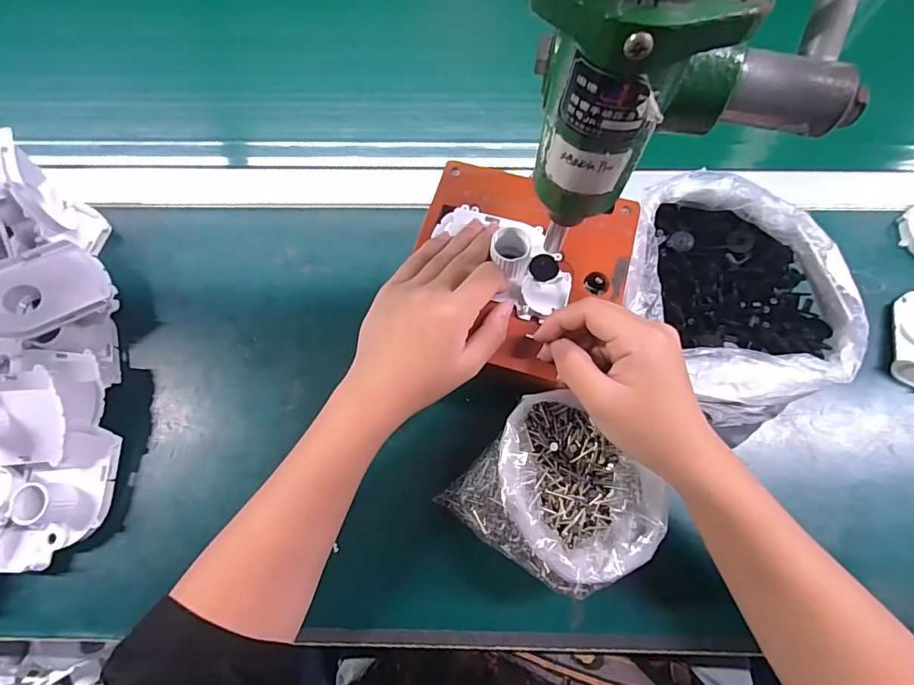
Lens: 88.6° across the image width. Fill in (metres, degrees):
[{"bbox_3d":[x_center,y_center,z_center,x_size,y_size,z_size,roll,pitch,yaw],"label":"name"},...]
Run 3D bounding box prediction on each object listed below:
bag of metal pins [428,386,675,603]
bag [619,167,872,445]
[{"bbox_3d":[0.069,0.097,0.309,0.113,0.082,0.116,39,77,12],"label":"bag of metal pins"},{"bbox_3d":[0.209,-0.034,0.365,0.147,0.064,0.185,-34,75,-9],"label":"bag"}]

